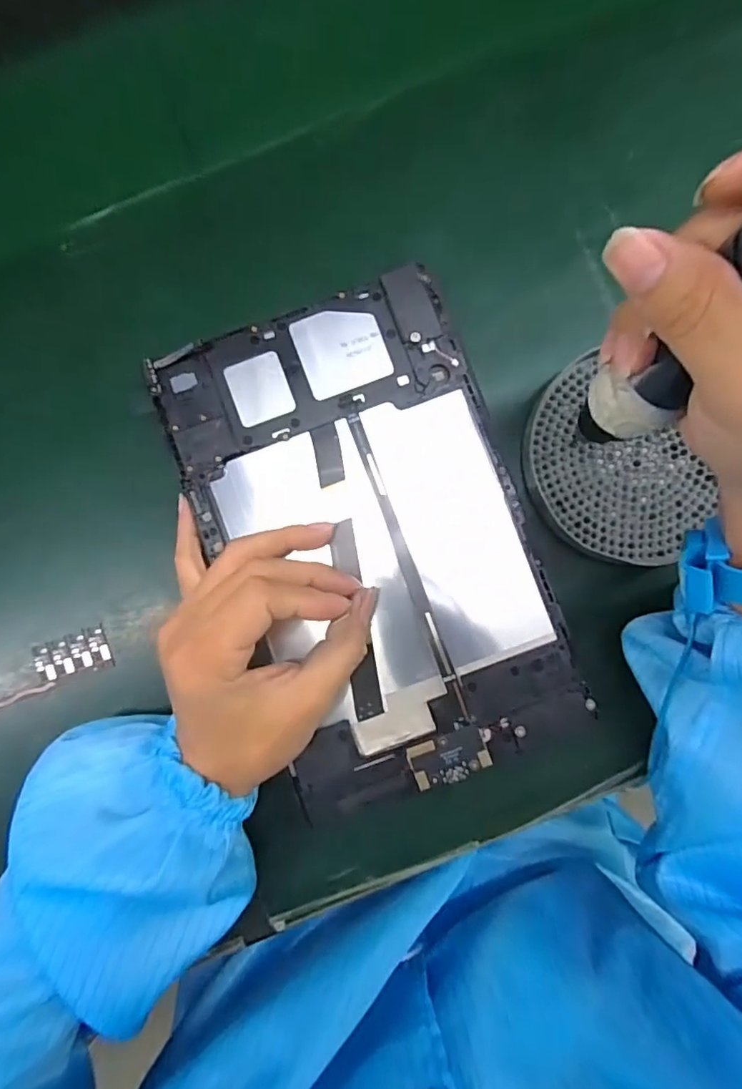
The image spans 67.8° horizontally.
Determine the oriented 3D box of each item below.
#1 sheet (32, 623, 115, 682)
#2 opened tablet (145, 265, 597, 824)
[{"bbox_3d":[-0.157,0.058,0.292,0.038,0.005,0.021,-17,88,0],"label":"sheet"},{"bbox_3d":[0.000,-0.002,0.269,0.146,0.009,0.240,-19,88,0],"label":"opened tablet"}]

